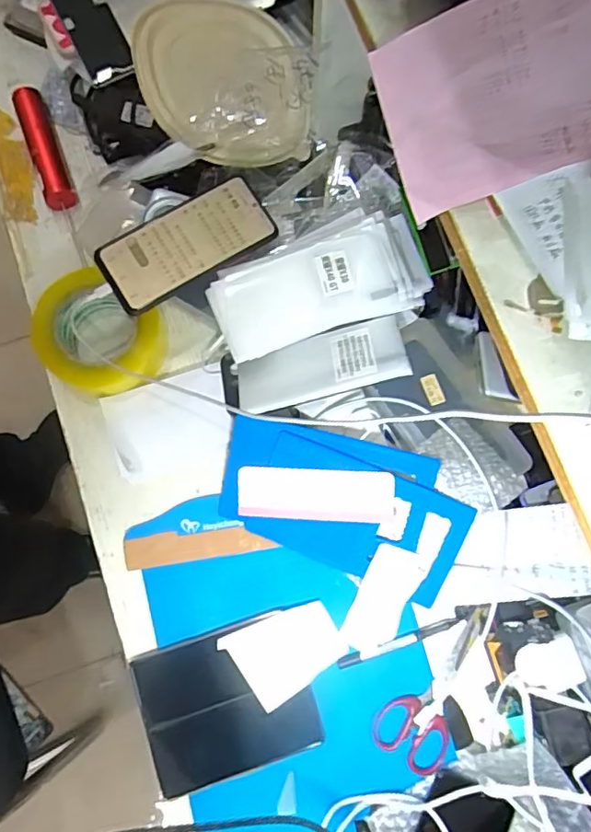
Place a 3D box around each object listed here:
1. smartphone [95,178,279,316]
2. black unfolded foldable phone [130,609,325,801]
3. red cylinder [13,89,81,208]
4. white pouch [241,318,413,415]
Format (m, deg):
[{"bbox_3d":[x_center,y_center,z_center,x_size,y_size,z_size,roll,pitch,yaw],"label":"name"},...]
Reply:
[{"bbox_3d":[-0.105,-0.167,0.527,0.164,0.013,0.074,-30,80,-6],"label":"smartphone"},{"bbox_3d":[-0.066,0.271,0.520,0.154,0.008,0.126,-19,79,-3],"label":"black unfolded foldable phone"},{"bbox_3d":[-0.288,-0.307,0.625,0.034,0.032,0.145,-23,79,-4],"label":"red cylinder"},{"bbox_3d":[0.022,-0.049,0.533,0.163,0.016,0.077,-15,53,11],"label":"white pouch"}]

